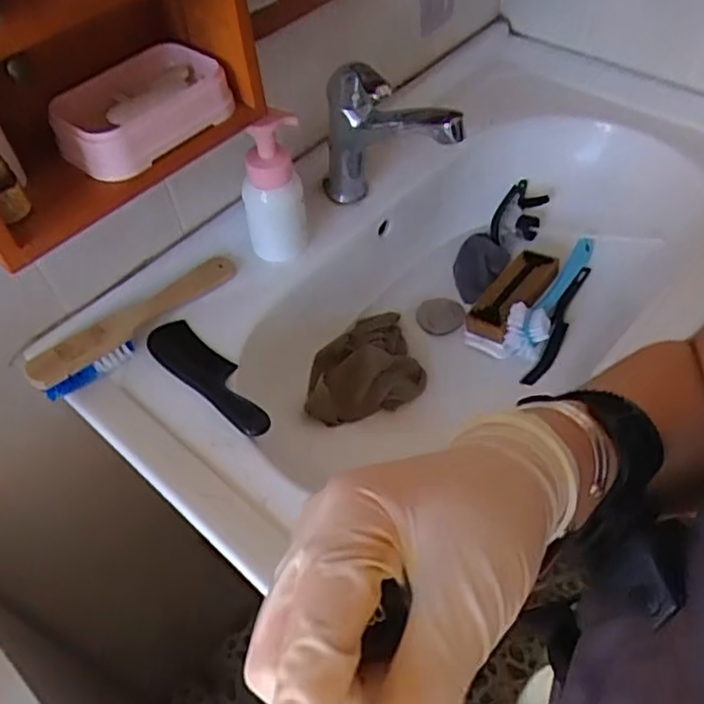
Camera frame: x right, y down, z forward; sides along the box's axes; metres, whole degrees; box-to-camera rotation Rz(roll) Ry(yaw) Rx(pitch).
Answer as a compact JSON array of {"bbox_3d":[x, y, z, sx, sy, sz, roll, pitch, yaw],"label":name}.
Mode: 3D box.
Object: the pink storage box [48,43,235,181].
[{"bbox_3d":[-0.170,-0.196,0.532,0.096,0.035,0.139,35,62,29],"label":"pink storage box"}]

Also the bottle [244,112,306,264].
[{"bbox_3d":[-0.084,-0.169,0.700,0.055,0.168,0.059,19,56,20],"label":"bottle"}]

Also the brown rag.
[{"bbox_3d":[0.008,0.007,0.768,0.139,0.042,0.152,-12,51,-4],"label":"brown rag"}]

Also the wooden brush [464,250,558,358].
[{"bbox_3d":[0.190,-0.062,0.794,0.059,0.040,0.152,25,57,23],"label":"wooden brush"}]

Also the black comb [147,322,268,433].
[{"bbox_3d":[-0.138,0.020,0.643,0.169,0.012,0.048,35,62,29],"label":"black comb"}]

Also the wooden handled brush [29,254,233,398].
[{"bbox_3d":[-0.218,-0.034,0.677,0.040,0.056,0.234,30,60,26],"label":"wooden handled brush"}]

